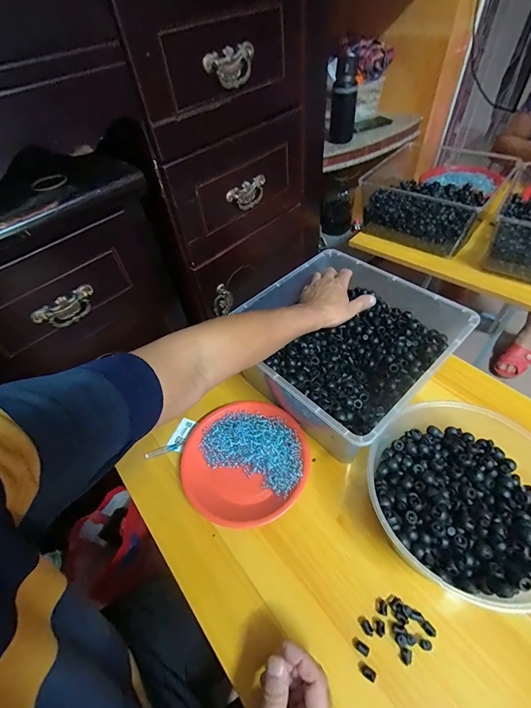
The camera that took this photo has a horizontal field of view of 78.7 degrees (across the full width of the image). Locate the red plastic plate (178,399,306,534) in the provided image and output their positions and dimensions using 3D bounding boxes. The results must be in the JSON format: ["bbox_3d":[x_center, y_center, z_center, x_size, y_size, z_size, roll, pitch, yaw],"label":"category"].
[{"bbox_3d":[-0.033,0.160,0.507,0.188,0.027,0.191,-3,50,3],"label":"red plastic plate"}]

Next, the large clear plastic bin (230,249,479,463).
[{"bbox_3d":[0.126,-0.013,0.557,0.304,0.134,0.296,-38,57,-23],"label":"large clear plastic bin"}]

